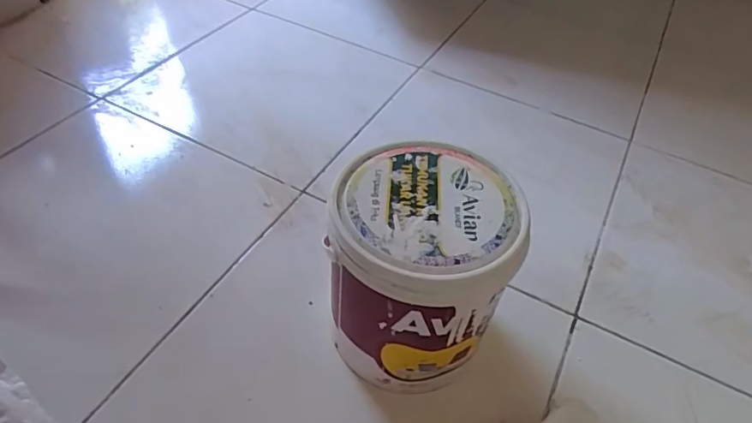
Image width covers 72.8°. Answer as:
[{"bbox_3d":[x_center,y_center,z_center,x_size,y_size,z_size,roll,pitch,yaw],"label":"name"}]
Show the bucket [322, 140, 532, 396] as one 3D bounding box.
[{"bbox_3d":[0.041,0.067,0.524,0.162,0.210,0.162,3,48,-3],"label":"bucket"}]

